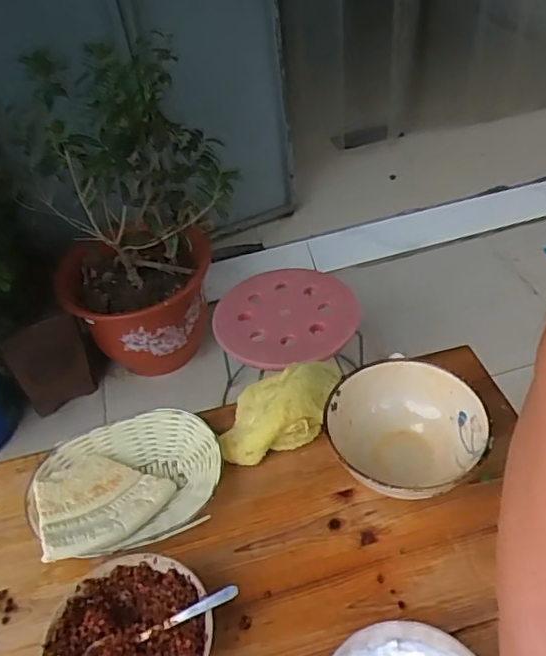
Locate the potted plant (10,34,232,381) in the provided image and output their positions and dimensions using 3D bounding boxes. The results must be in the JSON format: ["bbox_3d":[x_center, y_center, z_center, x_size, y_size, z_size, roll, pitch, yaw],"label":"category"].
[{"bbox_3d":[-0.318,-0.243,1.404,0.421,0.713,0.375,-25,45,-18],"label":"potted plant"}]

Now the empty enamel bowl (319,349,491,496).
[{"bbox_3d":[0.147,0.120,0.647,0.148,0.086,0.160,-4,42,4],"label":"empty enamel bowl"}]

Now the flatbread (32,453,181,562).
[{"bbox_3d":[-0.182,0.186,0.645,0.139,0.054,0.125,-19,43,-13],"label":"flatbread"}]

